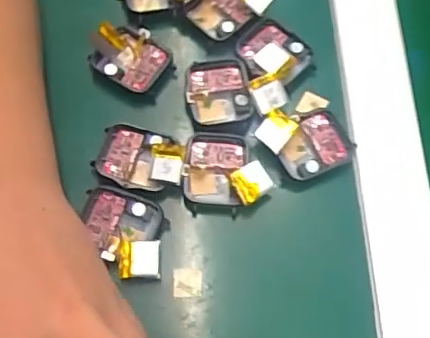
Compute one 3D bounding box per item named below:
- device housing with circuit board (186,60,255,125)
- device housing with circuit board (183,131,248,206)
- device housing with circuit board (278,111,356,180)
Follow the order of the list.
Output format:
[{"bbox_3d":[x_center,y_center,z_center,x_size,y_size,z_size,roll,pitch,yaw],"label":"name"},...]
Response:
[{"bbox_3d":[0.002,-0.046,0.339,0.038,0.012,0.039,0,69,-2],"label":"device housing with circuit board"},{"bbox_3d":[0.000,0.000,0.321,0.034,0.014,0.041,6,69,0],"label":"device housing with circuit board"},{"bbox_3d":[0.057,-0.012,0.326,0.042,0.013,0.034,-29,73,-12],"label":"device housing with circuit board"}]

